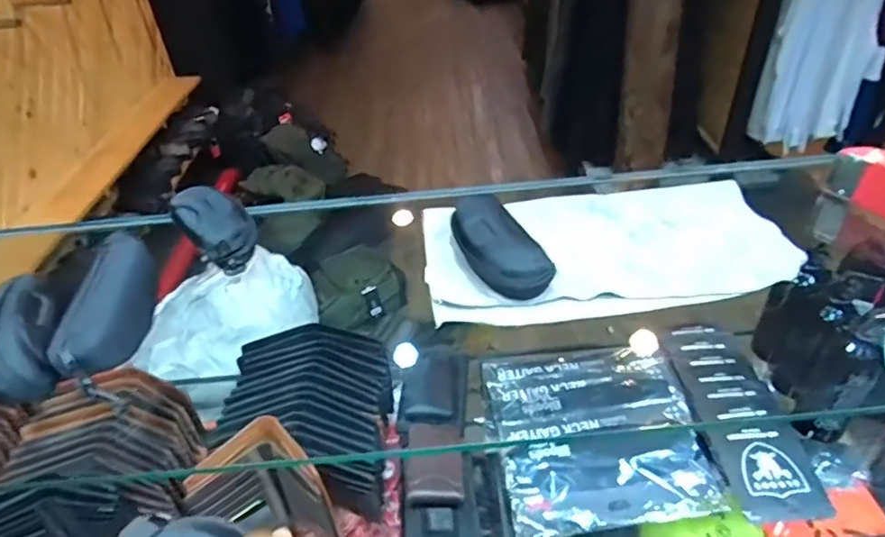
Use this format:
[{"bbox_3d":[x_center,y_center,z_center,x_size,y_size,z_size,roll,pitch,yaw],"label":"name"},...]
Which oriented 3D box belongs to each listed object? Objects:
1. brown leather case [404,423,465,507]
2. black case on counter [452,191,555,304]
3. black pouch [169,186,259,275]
[{"bbox_3d":[-0.009,0.251,0.726,0.071,0.033,0.119,-6,39,-1],"label":"brown leather case"},{"bbox_3d":[0.053,-0.023,0.592,0.067,0.050,0.140,-20,41,-17],"label":"black case on counter"},{"bbox_3d":[-0.270,-0.051,0.667,0.070,0.041,0.156,-28,44,-26],"label":"black pouch"}]

